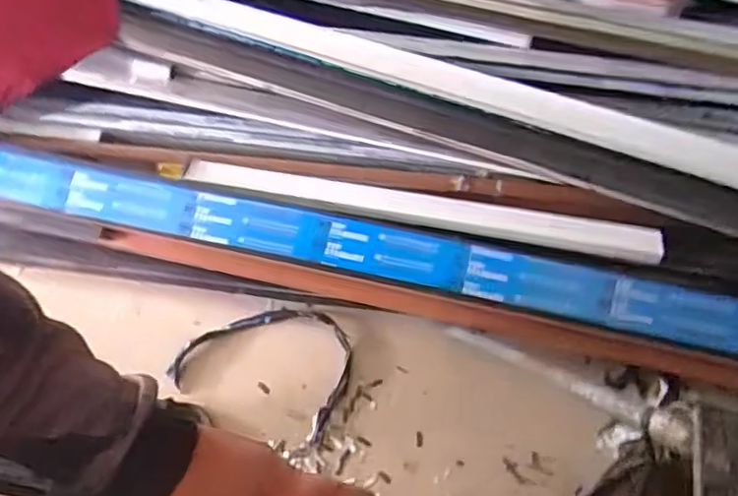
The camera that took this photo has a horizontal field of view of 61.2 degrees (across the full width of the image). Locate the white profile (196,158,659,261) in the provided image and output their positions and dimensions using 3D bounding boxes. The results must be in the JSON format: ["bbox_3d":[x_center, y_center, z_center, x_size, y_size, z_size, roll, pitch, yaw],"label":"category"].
[{"bbox_3d":[0.072,-0.075,1.086,0.830,0.049,0.067,12,66,7],"label":"white profile"}]

